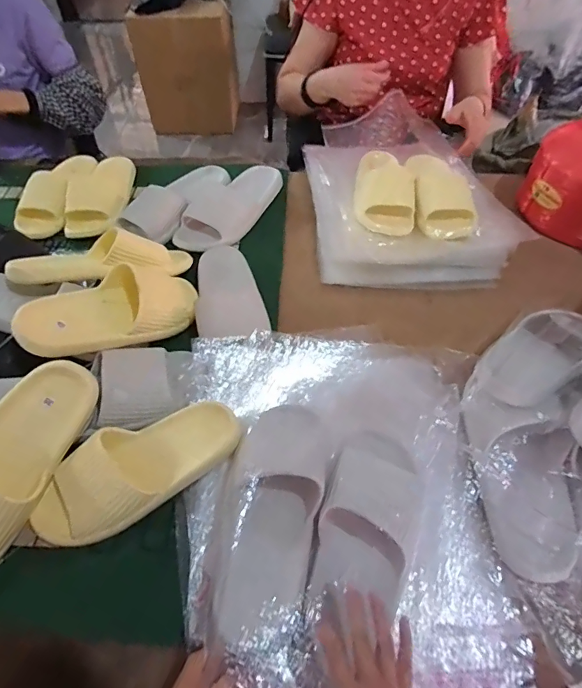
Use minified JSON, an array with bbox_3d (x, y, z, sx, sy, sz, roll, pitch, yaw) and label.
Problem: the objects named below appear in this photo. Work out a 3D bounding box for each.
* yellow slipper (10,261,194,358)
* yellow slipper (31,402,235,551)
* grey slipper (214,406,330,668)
[{"bbox_3d":[-0.244,-0.052,0.602,0.254,0.082,0.100,-21,55,-36],"label":"yellow slipper"},{"bbox_3d":[-0.182,0.148,0.511,0.246,0.058,0.094,-26,58,-19],"label":"yellow slipper"},{"bbox_3d":[-0.012,0.183,0.466,0.092,0.055,0.261,6,54,3],"label":"grey slipper"}]

